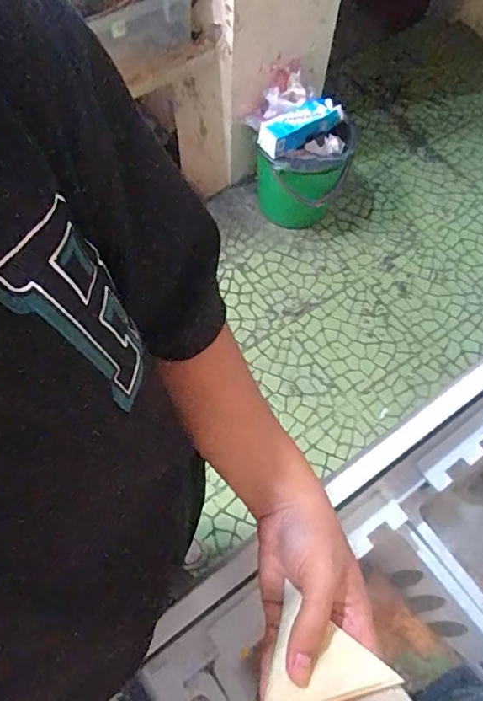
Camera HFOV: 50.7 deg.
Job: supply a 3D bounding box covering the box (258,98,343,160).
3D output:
[{"bbox_3d":[0.178,-0.644,1.455,0.254,0.071,0.076,-30,69,-14],"label":"box"}]

